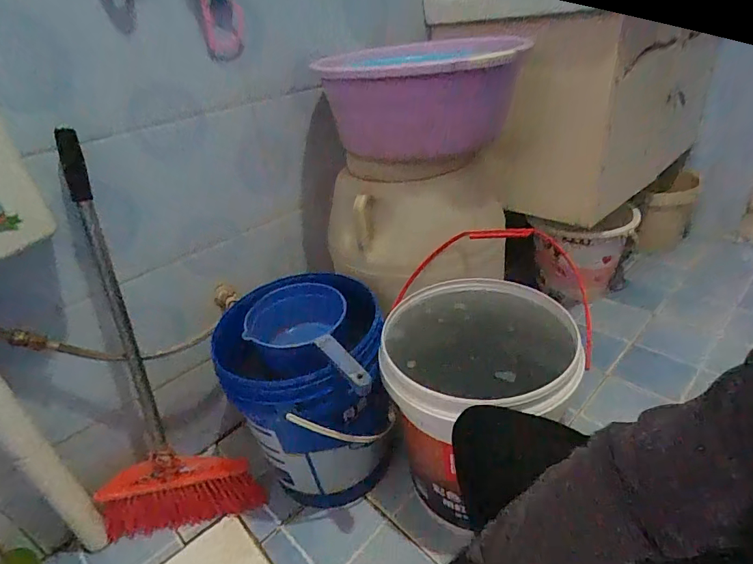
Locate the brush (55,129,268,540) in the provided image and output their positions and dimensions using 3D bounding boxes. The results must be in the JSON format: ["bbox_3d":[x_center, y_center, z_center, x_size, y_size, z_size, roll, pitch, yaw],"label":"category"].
[{"bbox_3d":[-0.460,0.158,0.766,0.285,0.755,0.093,-19,19,2],"label":"brush"}]

